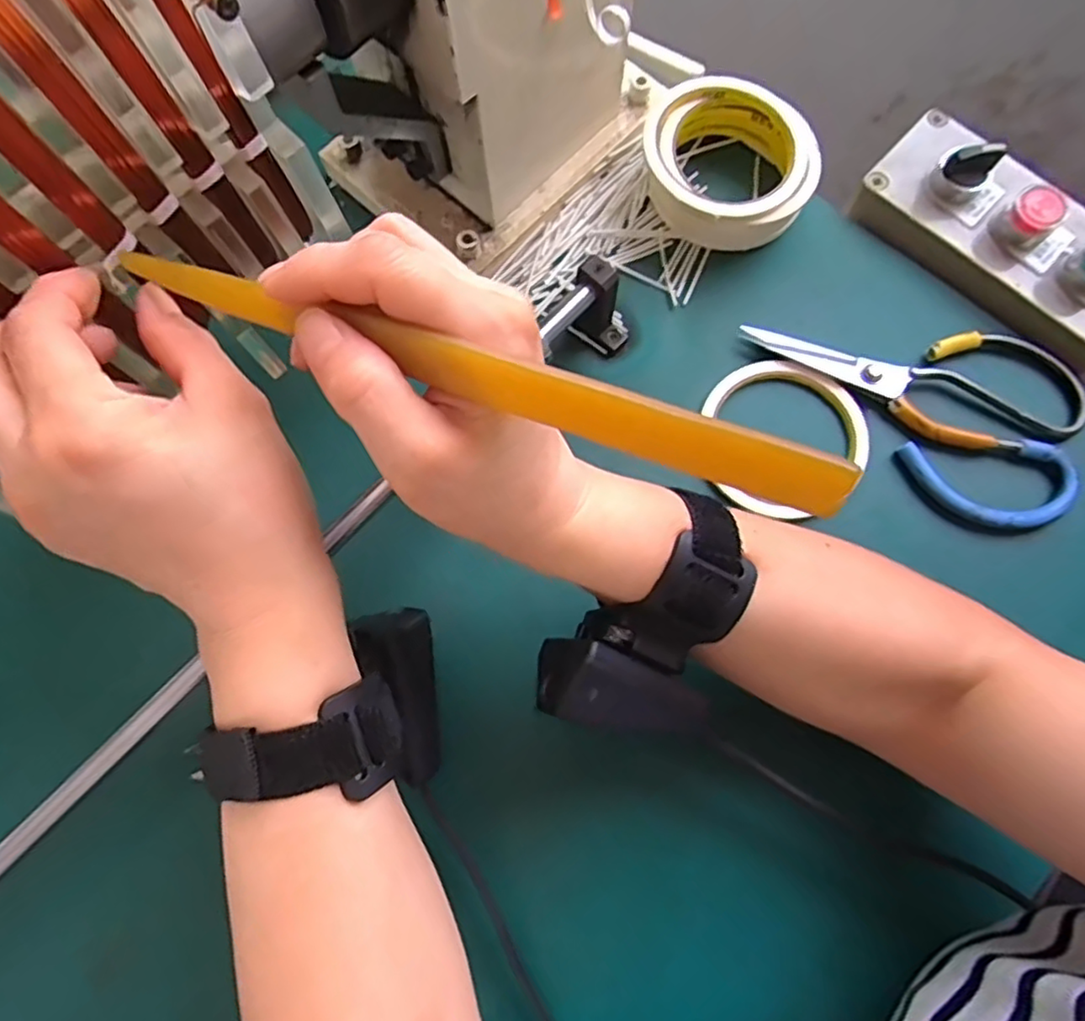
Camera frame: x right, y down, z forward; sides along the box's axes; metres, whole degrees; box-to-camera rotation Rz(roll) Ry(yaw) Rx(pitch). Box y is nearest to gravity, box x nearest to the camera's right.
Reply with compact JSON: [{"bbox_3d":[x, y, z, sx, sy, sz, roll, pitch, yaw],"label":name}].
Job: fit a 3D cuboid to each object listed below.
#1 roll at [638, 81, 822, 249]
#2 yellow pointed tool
[{"bbox_3d":[0.108,-0.202,0.383,0.097,0.042,0.094,0,76,0],"label":"roll"},{"bbox_3d":[-0.028,-0.040,0.176,0.213,0.015,0.004,21,41,16],"label":"yellow pointed tool"}]

